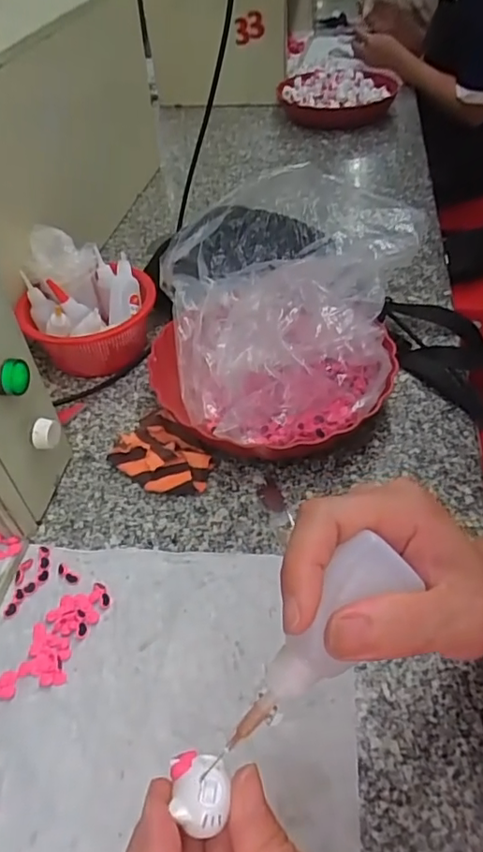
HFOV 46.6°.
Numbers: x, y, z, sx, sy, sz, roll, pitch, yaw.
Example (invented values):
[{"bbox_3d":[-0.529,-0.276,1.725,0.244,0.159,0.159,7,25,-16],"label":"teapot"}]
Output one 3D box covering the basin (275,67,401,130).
[{"bbox_3d":[0.213,-0.707,1.178,0.260,0.048,0.280,-3,48,2],"label":"basin"}]

